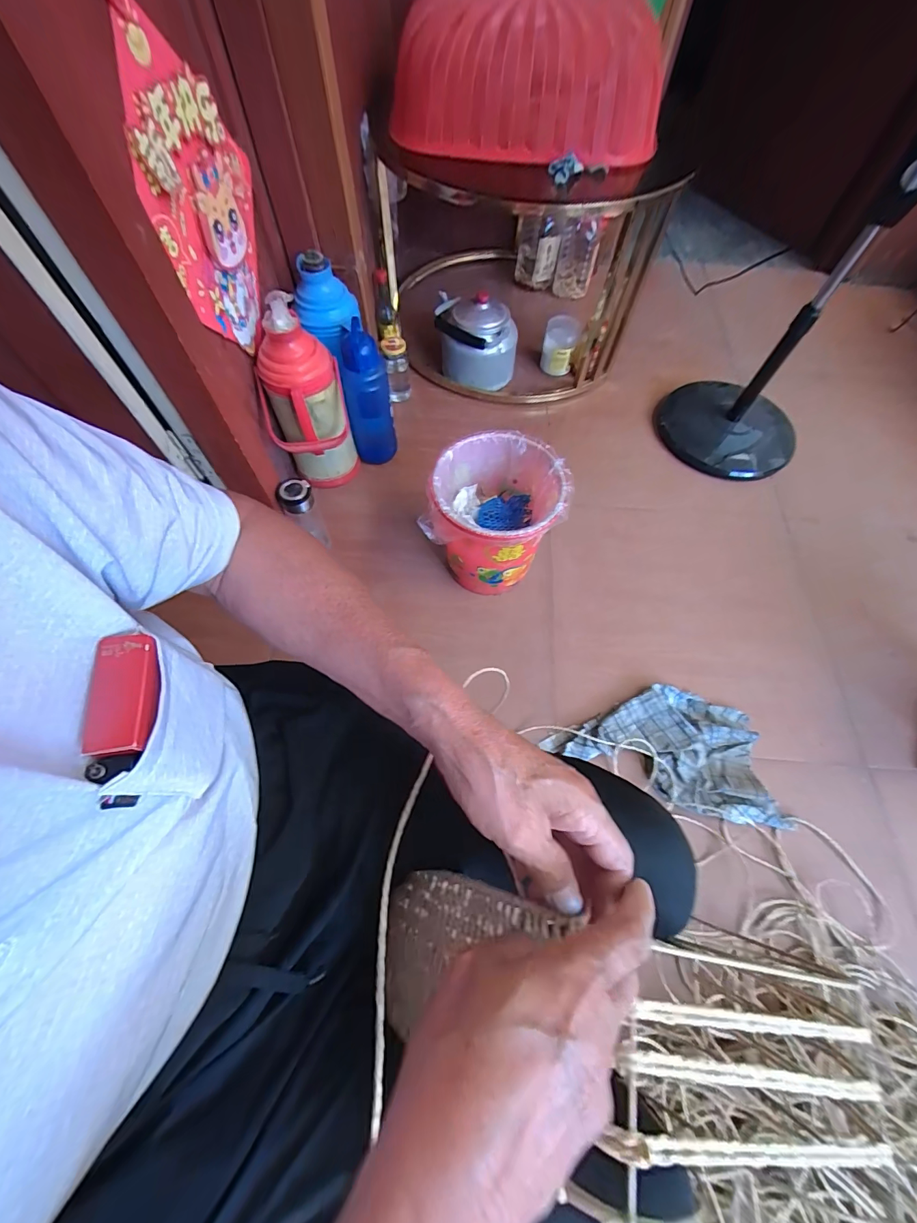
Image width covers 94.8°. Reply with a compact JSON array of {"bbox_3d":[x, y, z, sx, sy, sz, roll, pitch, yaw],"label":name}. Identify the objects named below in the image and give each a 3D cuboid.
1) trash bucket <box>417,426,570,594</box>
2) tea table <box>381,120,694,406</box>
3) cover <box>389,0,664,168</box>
[{"bbox_3d":[0.082,-0.181,0.876,0.237,0.268,0.245,1,64,-1],"label":"trash bucket"},{"bbox_3d":[0.164,-1.036,1.197,0.681,0.457,0.728,-1,64,0],"label":"tea table"},{"bbox_3d":[0.137,-1.232,0.934,0.521,0.247,0.572,-23,66,-10],"label":"cover"}]

